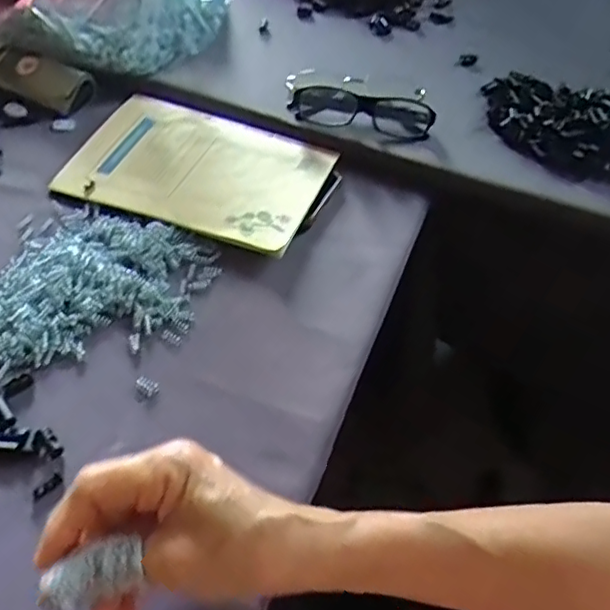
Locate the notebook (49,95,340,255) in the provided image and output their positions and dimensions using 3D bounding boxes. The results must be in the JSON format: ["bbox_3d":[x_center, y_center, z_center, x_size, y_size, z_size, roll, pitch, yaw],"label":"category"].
[{"bbox_3d":[-0.092,-0.119,0.521,0.208,0.014,0.146,18,51,10],"label":"notebook"}]

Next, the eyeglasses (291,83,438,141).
[{"bbox_3d":[0.052,-0.178,0.561,0.131,0.028,0.049,6,50,0],"label":"eyeglasses"}]

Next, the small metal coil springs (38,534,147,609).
[{"bbox_3d":[-0.089,0.113,0.256,0.041,0.014,0.020,-14,52,-16],"label":"small metal coil springs"}]

